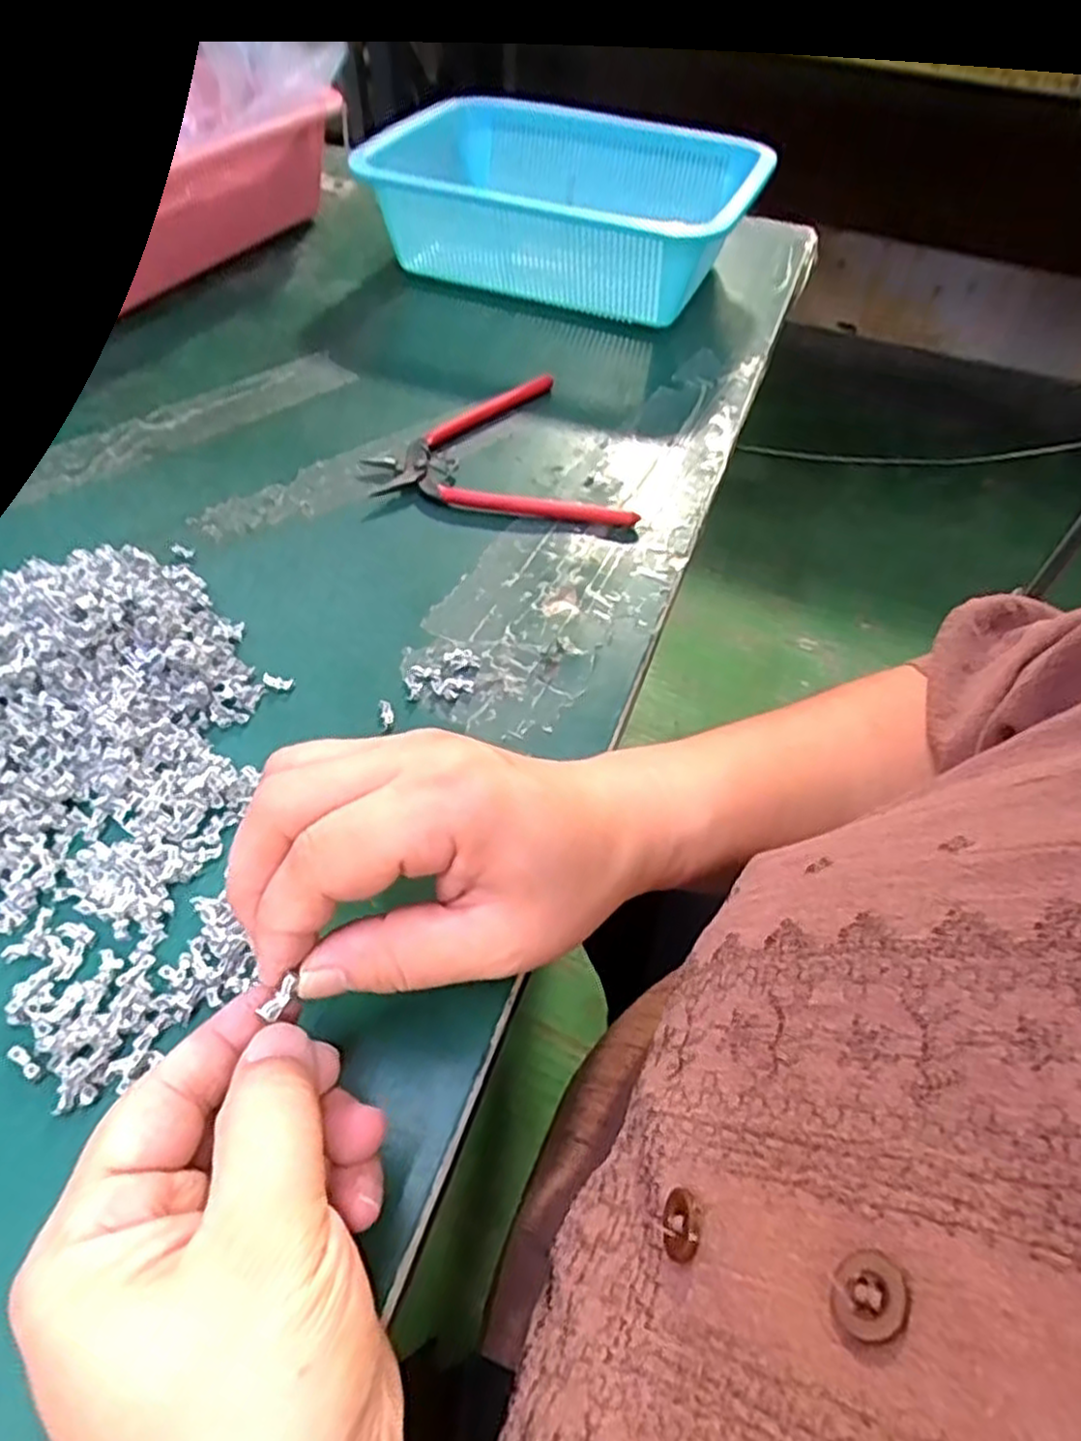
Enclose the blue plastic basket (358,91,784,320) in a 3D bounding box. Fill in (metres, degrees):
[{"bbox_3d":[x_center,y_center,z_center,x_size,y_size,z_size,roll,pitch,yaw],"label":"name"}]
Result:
[{"bbox_3d":[0.023,-0.370,0.554,0.242,0.080,0.188,22,55,15],"label":"blue plastic basket"}]

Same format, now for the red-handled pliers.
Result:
[{"bbox_3d":[-0.013,-0.160,0.434,0.144,0.011,0.124,9,53,6],"label":"red-handled pliers"}]

